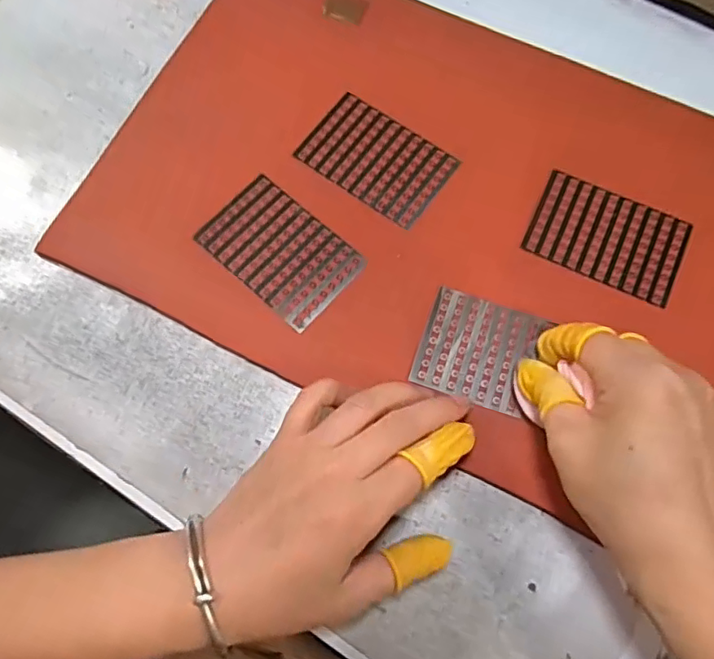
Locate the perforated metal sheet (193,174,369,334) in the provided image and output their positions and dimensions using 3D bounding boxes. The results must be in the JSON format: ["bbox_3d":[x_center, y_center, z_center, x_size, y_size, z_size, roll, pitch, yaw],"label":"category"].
[{"bbox_3d":[-0.043,-0.045,0.320,0.083,0.004,0.056,41,77,11],"label":"perforated metal sheet"}]

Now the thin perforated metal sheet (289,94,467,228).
[{"bbox_3d":[0.012,-0.102,0.337,0.083,0.004,0.055,35,76,10],"label":"thin perforated metal sheet"}]

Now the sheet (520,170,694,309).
[{"bbox_3d":[0.143,-0.053,0.326,0.083,0.006,0.055,26,75,7],"label":"sheet"}]

